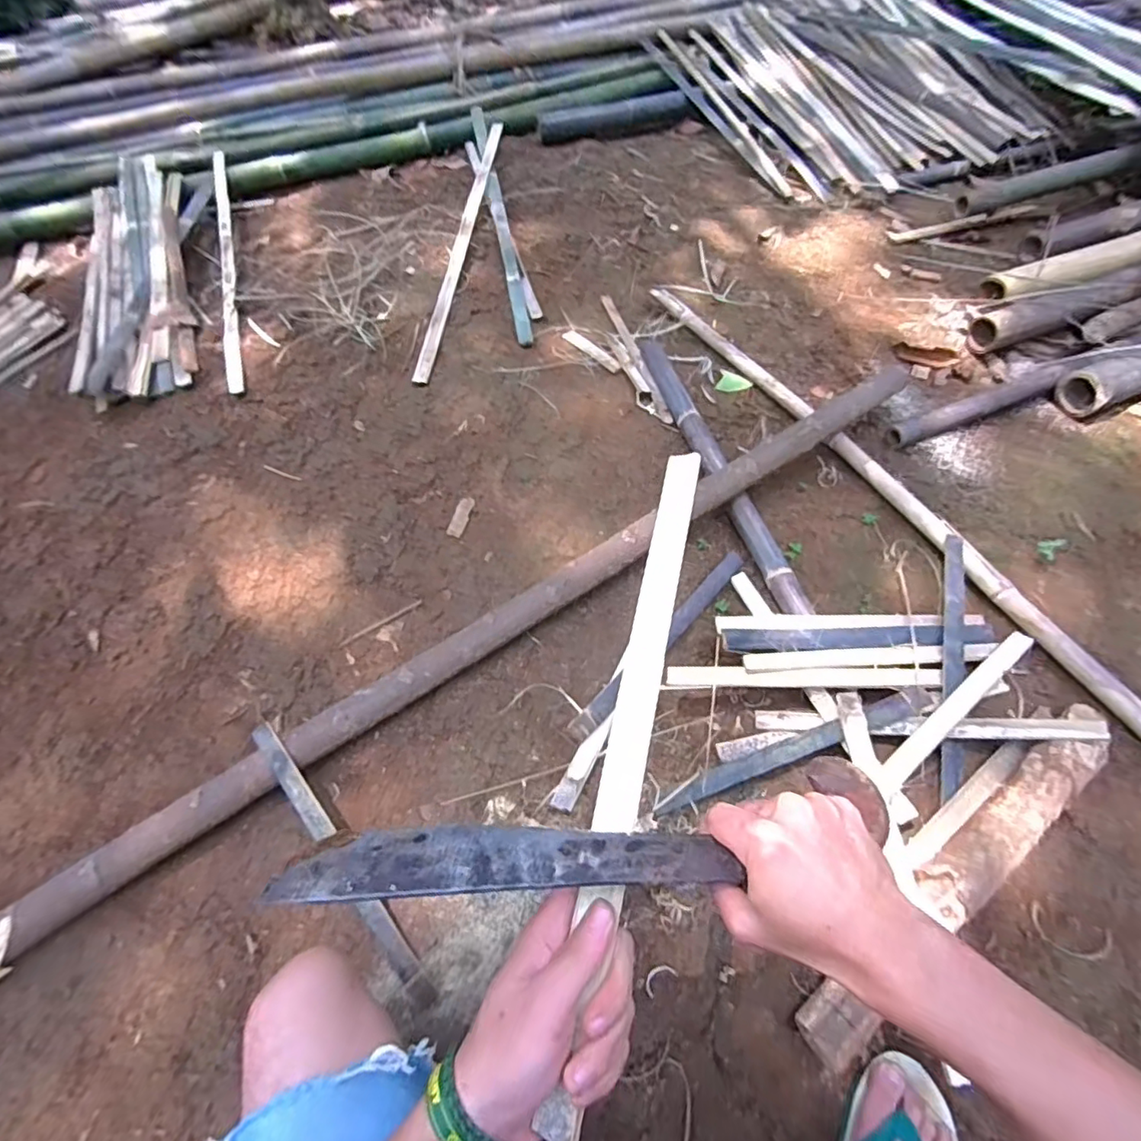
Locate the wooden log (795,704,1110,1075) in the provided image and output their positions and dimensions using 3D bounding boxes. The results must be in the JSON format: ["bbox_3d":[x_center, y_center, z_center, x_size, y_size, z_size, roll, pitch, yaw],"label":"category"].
[{"bbox_3d":[0.504,0.372,0.719,0.594,0.072,0.074,-36,65,-15],"label":"wooden log"}]

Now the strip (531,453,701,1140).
[{"bbox_3d":[0.041,0.104,0.374,0.027,0.013,0.421,10,69,10],"label":"strip"}]

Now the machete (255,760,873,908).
[{"bbox_3d":[0.033,0.158,0.341,0.368,0.025,0.058,2,58,-18],"label":"machete"}]

